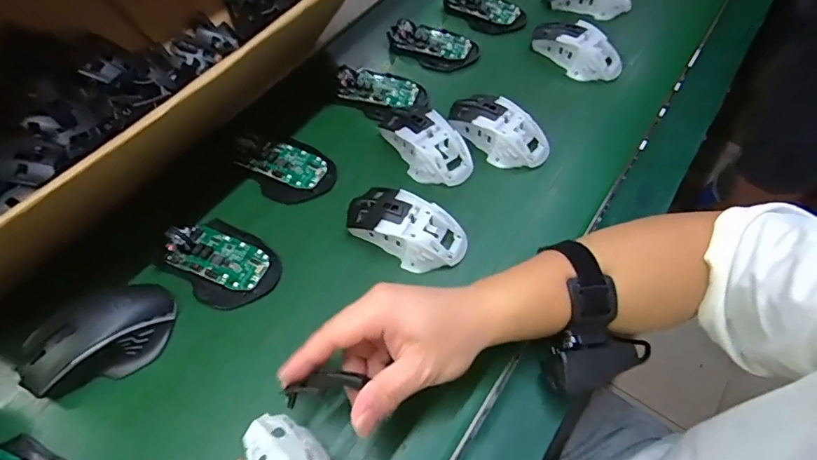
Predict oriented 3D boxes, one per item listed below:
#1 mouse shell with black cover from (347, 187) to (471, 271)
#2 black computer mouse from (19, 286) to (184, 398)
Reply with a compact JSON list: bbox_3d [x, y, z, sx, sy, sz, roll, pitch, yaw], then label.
[{"bbox_3d":[-0.002,-0.005,0.452,0.112,0.032,0.058,28,62,17],"label":"mouse shell with black cover"},{"bbox_3d":[-0.255,0.087,0.396,0.119,0.043,0.069,-25,61,-15],"label":"black computer mouse"}]

